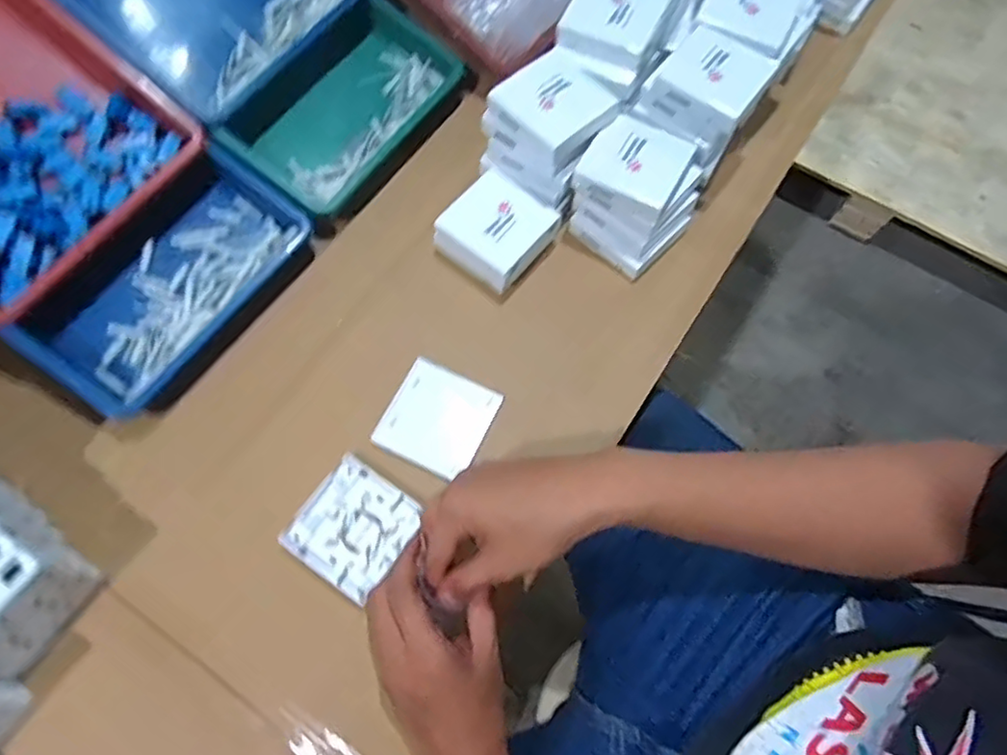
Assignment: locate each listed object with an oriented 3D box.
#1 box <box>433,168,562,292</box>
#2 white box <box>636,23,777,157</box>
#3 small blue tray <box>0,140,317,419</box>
[{"bbox_3d":[-0.006,-0.140,0.611,0.094,0.041,0.086,36,71,11],"label":"box"},{"bbox_3d":[0.193,-0.276,0.606,0.094,0.049,0.088,38,71,11],"label":"white box"},{"bbox_3d":[-0.297,-0.084,0.577,0.132,0.060,0.240,35,71,10],"label":"small blue tray"}]

